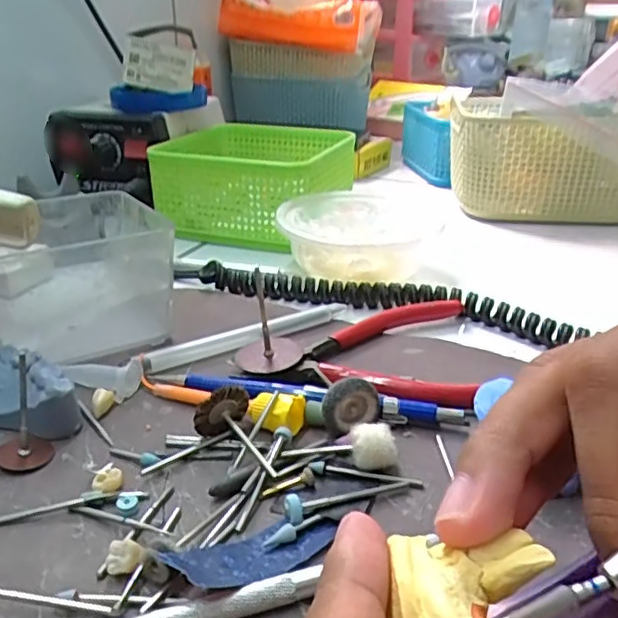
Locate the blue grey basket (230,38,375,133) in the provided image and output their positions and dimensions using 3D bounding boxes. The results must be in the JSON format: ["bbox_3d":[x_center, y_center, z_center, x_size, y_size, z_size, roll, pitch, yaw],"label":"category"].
[{"bbox_3d":[-0.011,-0.263,0.737,0.150,0.090,0.080,12,28,22],"label":"blue grey basket"}]

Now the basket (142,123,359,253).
[{"bbox_3d":[-0.039,-0.103,0.501,0.124,0.062,0.130,9,28,17],"label":"basket"}]

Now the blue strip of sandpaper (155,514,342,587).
[{"bbox_3d":[-0.015,0.074,0.197,0.055,0.011,0.021,-17,31,-31],"label":"blue strip of sandpaper"}]

